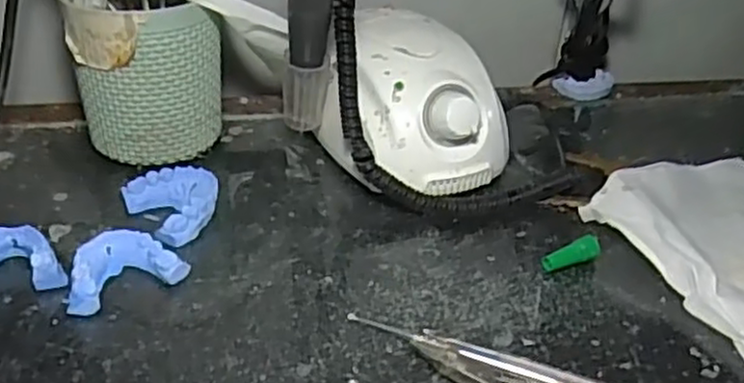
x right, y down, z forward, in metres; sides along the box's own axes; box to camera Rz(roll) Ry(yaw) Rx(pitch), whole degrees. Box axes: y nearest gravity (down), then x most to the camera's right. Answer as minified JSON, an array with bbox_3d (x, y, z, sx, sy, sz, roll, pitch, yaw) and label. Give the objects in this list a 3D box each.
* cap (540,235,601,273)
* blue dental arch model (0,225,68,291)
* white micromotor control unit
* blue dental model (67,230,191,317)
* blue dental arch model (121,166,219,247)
[{"bbox_3d":[0.113,0.036,0.423,0.033,0.014,0.012,-9,35,-17],"label":"cap"},{"bbox_3d":[-0.193,0.036,0.398,0.058,0.019,0.034,-1,33,-6],"label":"blue dental arch model"},{"bbox_3d":[0.024,-0.059,0.499,0.096,0.084,0.133,-14,37,-24],"label":"white micromotor control unit"},{"bbox_3d":[-0.134,0.040,0.397,0.060,0.018,0.040,-19,39,-30],"label":"blue dental model"},{"bbox_3d":[-0.117,0.006,0.450,0.048,0.019,0.061,-23,41,-34],"label":"blue dental arch model"}]

